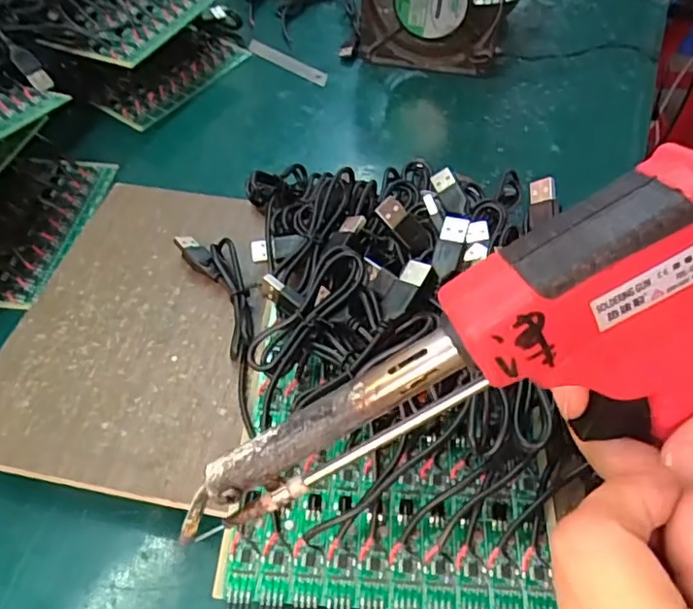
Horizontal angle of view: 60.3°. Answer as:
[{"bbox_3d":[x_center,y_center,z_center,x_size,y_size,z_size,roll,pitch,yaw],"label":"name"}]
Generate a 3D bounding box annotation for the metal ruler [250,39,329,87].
[{"bbox_3d":[-0.055,-0.224,0.551,0.094,0.004,0.017,33,66,22],"label":"metal ruler"}]

